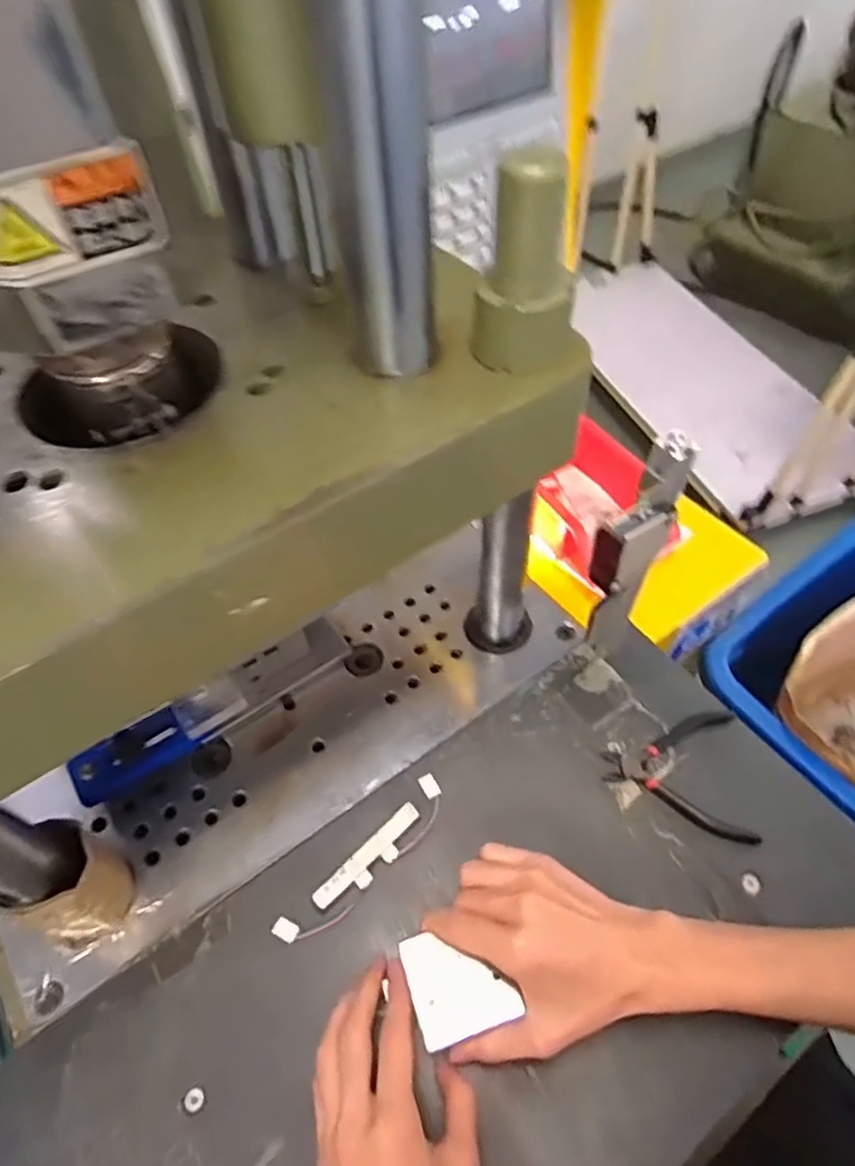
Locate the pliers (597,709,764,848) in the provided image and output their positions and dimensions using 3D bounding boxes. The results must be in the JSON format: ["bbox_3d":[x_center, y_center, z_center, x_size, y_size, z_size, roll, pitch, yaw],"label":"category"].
[{"bbox_3d":[0.197,0.150,0.525,0.107,0.013,0.104,2,52,5],"label":"pliers"}]

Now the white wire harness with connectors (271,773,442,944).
[{"bbox_3d":[-0.044,0.207,0.491,0.034,0.014,0.155,37,63,27],"label":"white wire harness with connectors"}]

